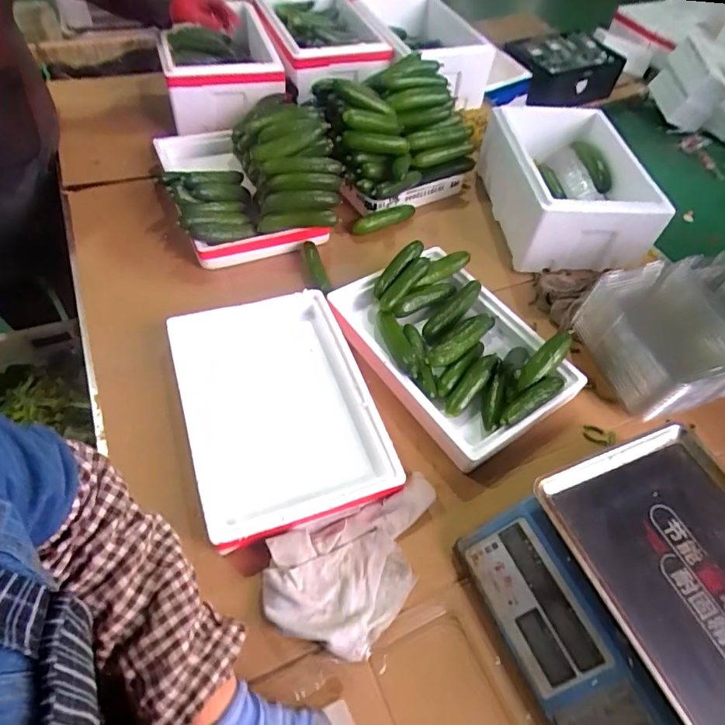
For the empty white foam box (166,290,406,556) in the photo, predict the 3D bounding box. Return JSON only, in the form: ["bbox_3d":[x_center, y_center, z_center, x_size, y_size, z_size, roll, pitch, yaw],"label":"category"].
[{"bbox_3d":[-0.121,0.053,0.697,0.255,0.045,0.367,-17,57,-17],"label":"empty white foam box"}]

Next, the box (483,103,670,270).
[{"bbox_3d":[0.405,-0.365,1.001,0.245,0.149,0.370,-2,54,-7],"label":"box"}]

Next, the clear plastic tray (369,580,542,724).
[{"bbox_3d":[0.103,0.361,0.500,0.140,0.026,0.215,-16,57,-16],"label":"clear plastic tray"}]

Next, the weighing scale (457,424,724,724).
[{"bbox_3d":[0.323,0.267,0.523,0.323,0.094,0.324,-17,57,-17],"label":"weighing scale"}]

